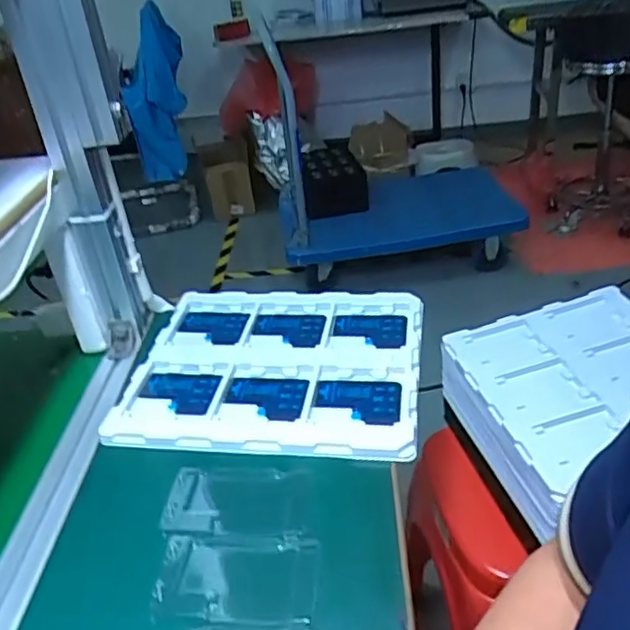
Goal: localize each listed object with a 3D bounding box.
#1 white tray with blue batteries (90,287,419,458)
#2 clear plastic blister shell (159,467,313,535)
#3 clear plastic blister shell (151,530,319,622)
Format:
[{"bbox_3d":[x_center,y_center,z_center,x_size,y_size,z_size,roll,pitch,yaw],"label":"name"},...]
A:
[{"bbox_3d":[-0.045,0.054,0.734,0.325,0.018,0.269,0,33,11],"label":"white tray with blue batteries"},{"bbox_3d":[-0.069,0.166,0.574,0.129,0.009,0.075,-3,33,7],"label":"clear plastic blister shell"},{"bbox_3d":[-0.062,0.205,0.507,0.125,0.006,0.079,-4,33,5],"label":"clear plastic blister shell"}]

